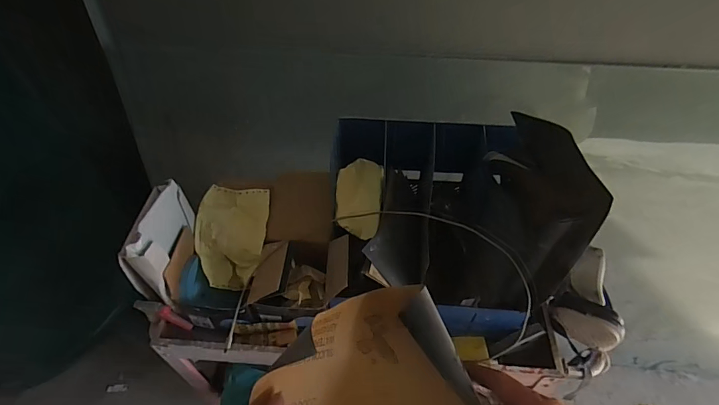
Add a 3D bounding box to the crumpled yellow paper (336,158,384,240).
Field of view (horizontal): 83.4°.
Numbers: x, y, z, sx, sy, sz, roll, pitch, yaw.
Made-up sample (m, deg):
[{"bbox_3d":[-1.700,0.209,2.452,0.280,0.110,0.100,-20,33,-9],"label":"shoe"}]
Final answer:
[{"bbox_3d":[-0.001,-0.007,0.744,0.082,0.020,0.138,5,85,-2],"label":"crumpled yellow paper"}]

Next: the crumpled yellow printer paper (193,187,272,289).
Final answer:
[{"bbox_3d":[-0.251,0.066,0.790,0.131,0.034,0.194,6,80,1],"label":"crumpled yellow printer paper"}]

